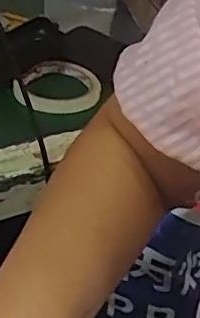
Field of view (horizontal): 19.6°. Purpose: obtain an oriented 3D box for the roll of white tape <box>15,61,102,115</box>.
[{"bbox_3d":[-0.044,-0.080,0.643,0.099,0.030,0.082,-13,40,-25],"label":"roll of white tape"}]

